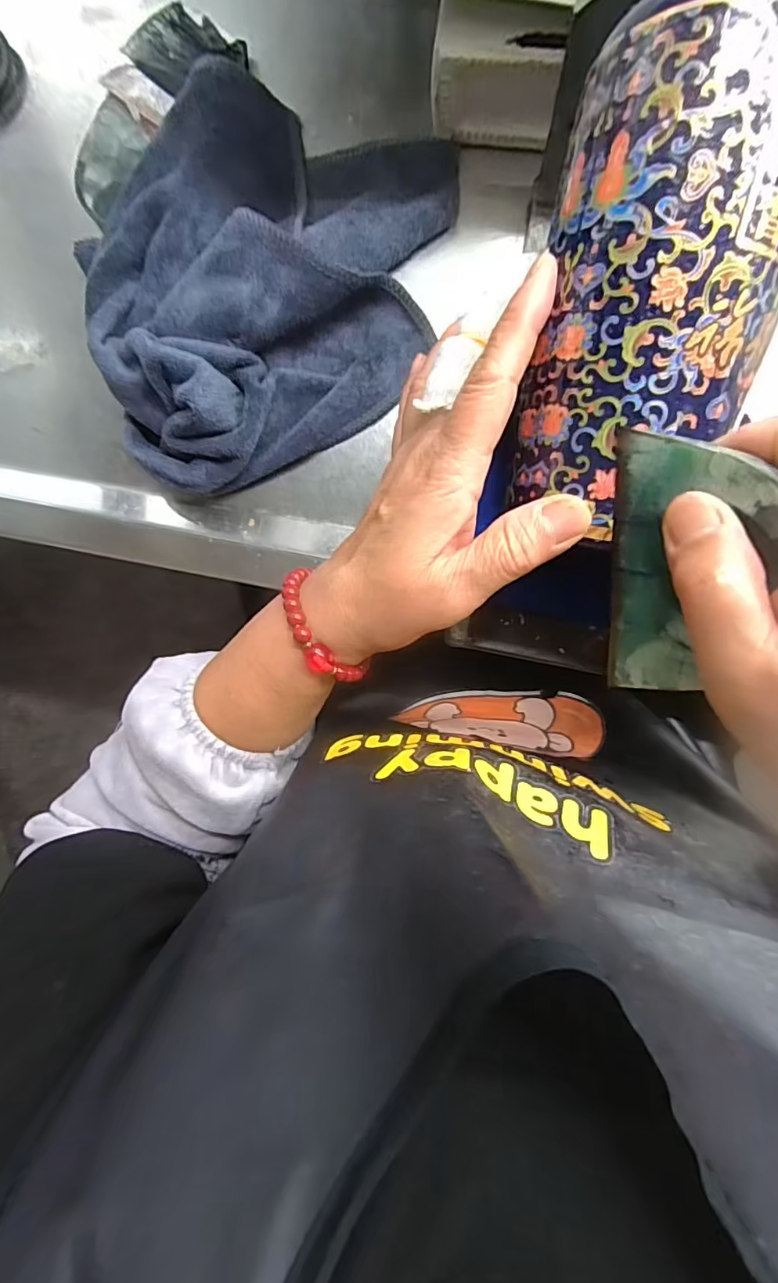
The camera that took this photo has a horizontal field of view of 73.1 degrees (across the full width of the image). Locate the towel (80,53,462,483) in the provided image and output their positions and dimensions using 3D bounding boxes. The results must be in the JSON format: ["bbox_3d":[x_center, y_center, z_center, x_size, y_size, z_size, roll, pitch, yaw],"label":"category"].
[{"bbox_3d":[-0.063,-0.200,0.284,0.218,0.051,0.189,-20,92,9],"label":"towel"}]

